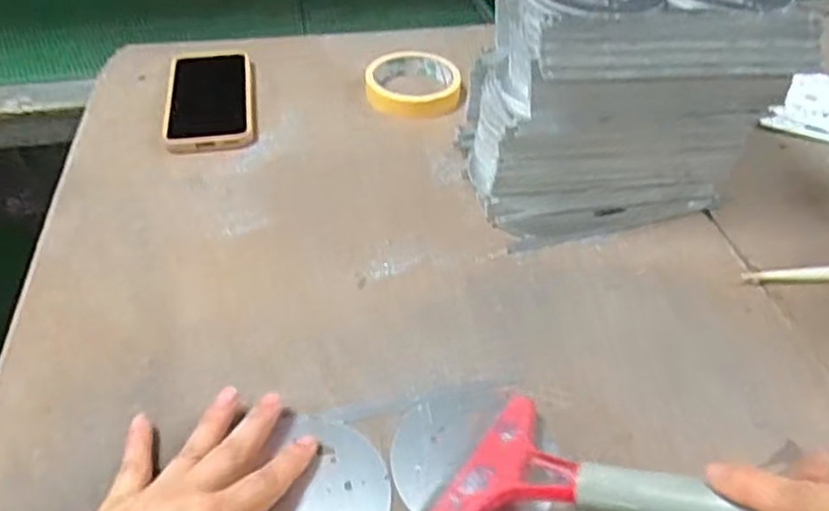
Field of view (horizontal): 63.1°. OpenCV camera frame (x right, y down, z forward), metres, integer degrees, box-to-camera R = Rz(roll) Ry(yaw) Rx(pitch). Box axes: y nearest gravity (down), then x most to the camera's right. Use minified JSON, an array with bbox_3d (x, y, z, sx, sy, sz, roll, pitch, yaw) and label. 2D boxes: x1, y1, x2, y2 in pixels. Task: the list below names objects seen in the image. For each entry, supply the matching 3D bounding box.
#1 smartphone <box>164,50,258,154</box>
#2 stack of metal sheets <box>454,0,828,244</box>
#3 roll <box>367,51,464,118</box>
[{"bbox_3d":[-0.197,-0.156,0.656,0.081,0.010,0.179,-8,45,-9],"label":"smartphone"},{"bbox_3d":[0.157,-0.124,0.525,0.212,0.171,0.118,-6,45,-8],"label":"stack of metal sheets"},{"bbox_3d":[-0.001,-0.171,0.663,0.091,0.016,0.106,-2,44,-3],"label":"roll"}]

